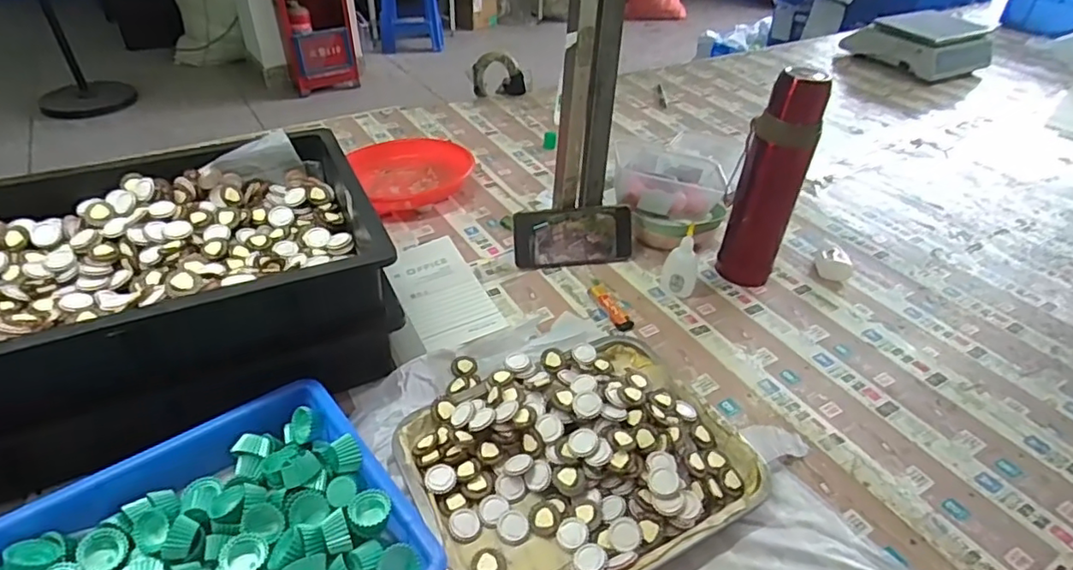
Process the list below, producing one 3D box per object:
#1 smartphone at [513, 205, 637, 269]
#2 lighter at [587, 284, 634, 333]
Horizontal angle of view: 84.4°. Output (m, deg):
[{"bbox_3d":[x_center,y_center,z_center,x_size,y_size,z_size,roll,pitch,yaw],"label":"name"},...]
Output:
[{"bbox_3d":[0.051,-0.066,0.812,0.162,0.080,0.013,-6,11,-8],"label":"smartphone"},{"bbox_3d":[0.094,0.025,0.747,0.027,0.014,0.086,-14,41,-20],"label":"lighter"}]

